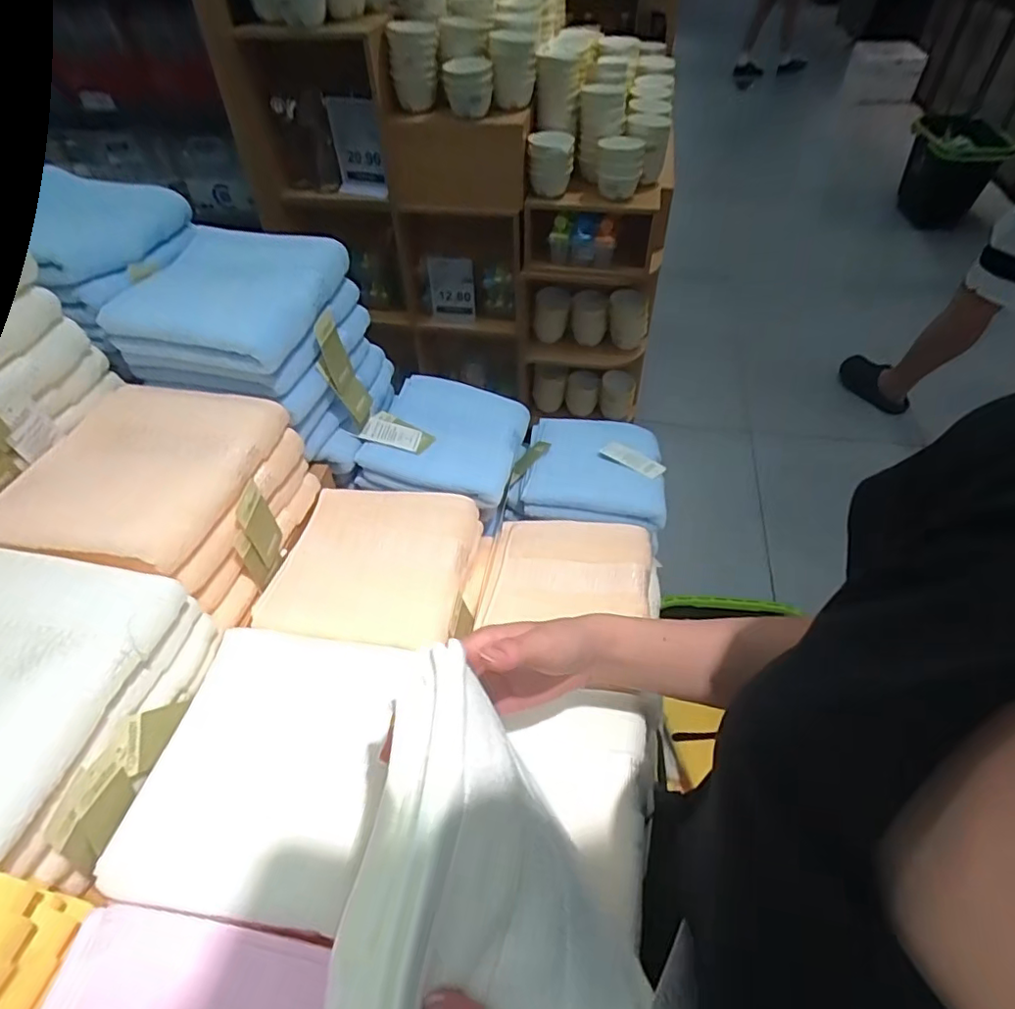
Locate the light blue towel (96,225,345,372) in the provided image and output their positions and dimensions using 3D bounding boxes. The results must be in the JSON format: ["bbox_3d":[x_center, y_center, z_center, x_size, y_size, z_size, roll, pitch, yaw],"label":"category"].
[{"bbox_3d":[-0.265,-0.204,0.565,0.169,0.042,0.181,7,48,8],"label":"light blue towel"}]

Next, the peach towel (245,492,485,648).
[{"bbox_3d":[-0.120,0.049,0.539,0.160,0.030,0.185,7,48,8],"label":"peach towel"}]

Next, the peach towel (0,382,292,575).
[{"bbox_3d":[-0.297,-0.033,0.474,0.163,0.030,0.187,9,48,10],"label":"peach towel"}]

